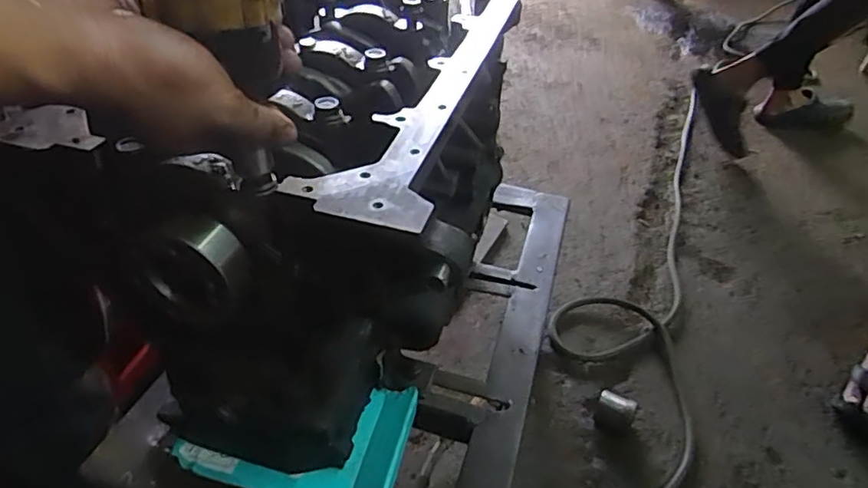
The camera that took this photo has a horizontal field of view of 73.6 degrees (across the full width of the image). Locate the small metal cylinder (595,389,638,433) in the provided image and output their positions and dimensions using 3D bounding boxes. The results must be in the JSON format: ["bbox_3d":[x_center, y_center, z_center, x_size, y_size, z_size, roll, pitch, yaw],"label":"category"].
[{"bbox_3d":[0.303,0.260,0.957,0.062,0.018,0.018,11,34,39],"label":"small metal cylinder"}]

